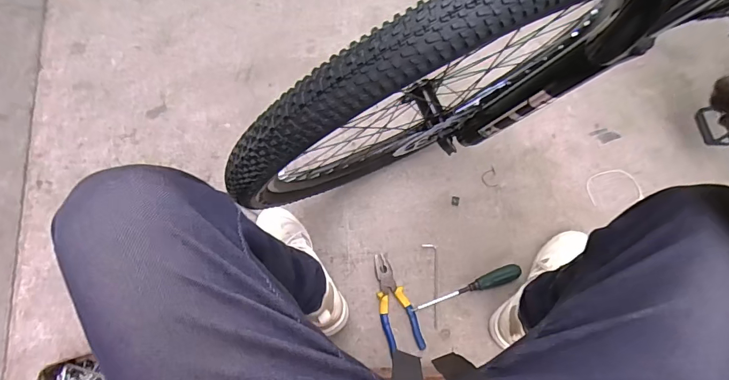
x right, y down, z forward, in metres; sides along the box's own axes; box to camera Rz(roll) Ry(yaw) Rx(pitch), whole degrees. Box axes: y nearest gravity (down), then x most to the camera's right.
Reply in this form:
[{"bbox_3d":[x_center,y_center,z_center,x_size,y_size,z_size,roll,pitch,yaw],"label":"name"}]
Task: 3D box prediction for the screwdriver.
[{"bbox_3d":[0.207,0.195,0.829,0.225,0.025,0.030,-17,79,-5],"label":"screwdriver"}]

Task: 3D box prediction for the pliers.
[{"bbox_3d":[0.058,0.223,0.819,0.068,0.019,0.192,-16,79,-5],"label":"pliers"}]

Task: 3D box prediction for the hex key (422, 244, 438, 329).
[{"bbox_3d":[0.144,0.192,0.841,0.028,0.012,0.165,-6,78,-3],"label":"hex key"}]

